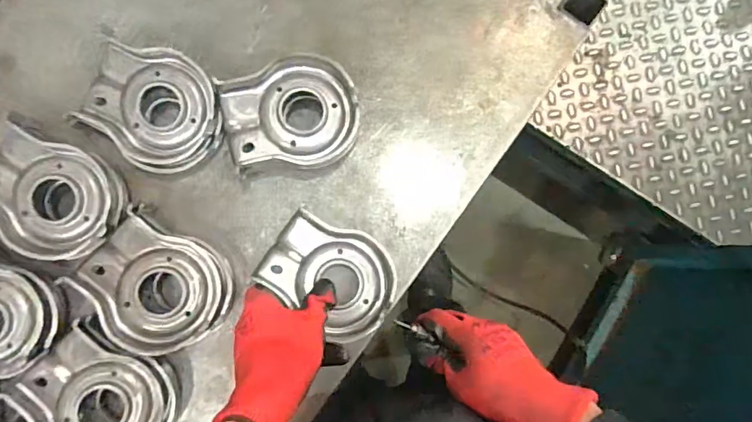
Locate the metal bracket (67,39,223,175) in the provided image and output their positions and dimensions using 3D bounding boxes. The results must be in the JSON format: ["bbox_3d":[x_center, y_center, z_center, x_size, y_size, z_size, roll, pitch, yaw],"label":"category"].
[{"bbox_3d":[-0.212,-0.097,0.462,0.129,0.041,0.108,31,86,1],"label":"metal bracket"}]

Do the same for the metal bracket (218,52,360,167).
[{"bbox_3d":[-0.081,-0.089,0.464,0.128,0.047,0.107,1,86,-1],"label":"metal bracket"}]

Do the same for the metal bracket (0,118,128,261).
[{"bbox_3d":[-0.302,-0.013,0.454,0.129,0.042,0.105,29,86,1],"label":"metal bracket"}]

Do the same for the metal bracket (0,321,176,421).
[{"bbox_3d":[-0.250,0.170,0.432,0.111,0.032,0.127,-44,88,-3],"label":"metal bracket"}]

